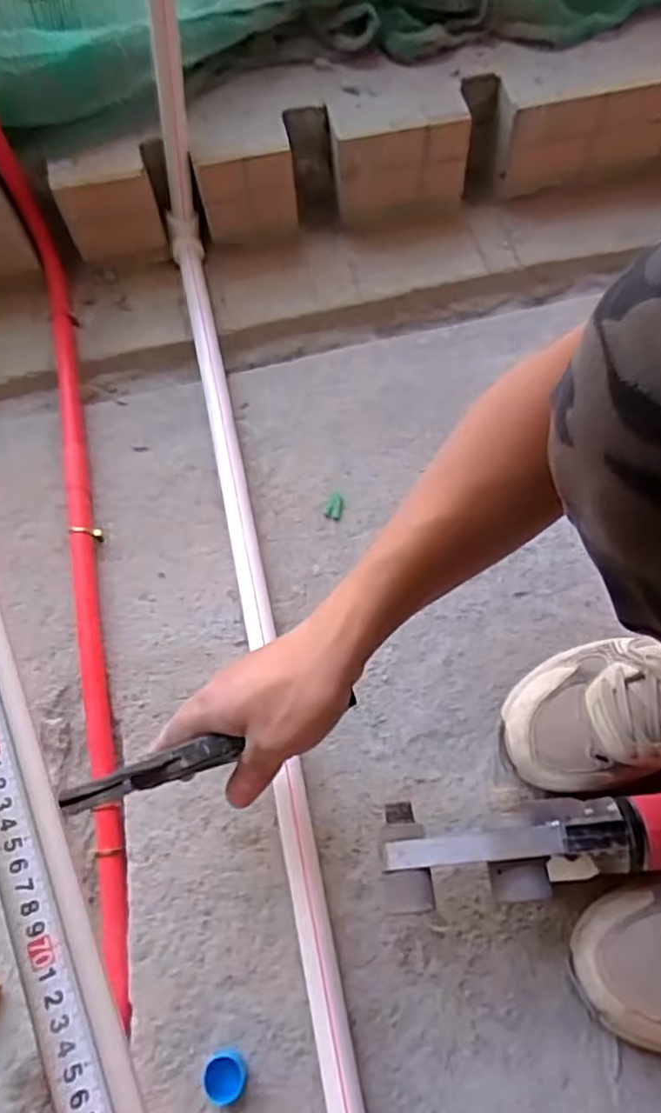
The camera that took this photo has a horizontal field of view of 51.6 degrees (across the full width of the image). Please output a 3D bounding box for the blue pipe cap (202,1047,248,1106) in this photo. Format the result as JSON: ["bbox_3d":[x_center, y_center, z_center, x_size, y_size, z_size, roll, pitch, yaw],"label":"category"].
[{"bbox_3d":[-0.076,0.369,0.485,0.031,0.018,0.029,0,64,1],"label":"blue pipe cap"}]

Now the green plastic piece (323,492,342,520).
[{"bbox_3d":[0.005,-0.049,0.682,0.016,0.008,0.028,17,66,9],"label":"green plastic piece"}]

